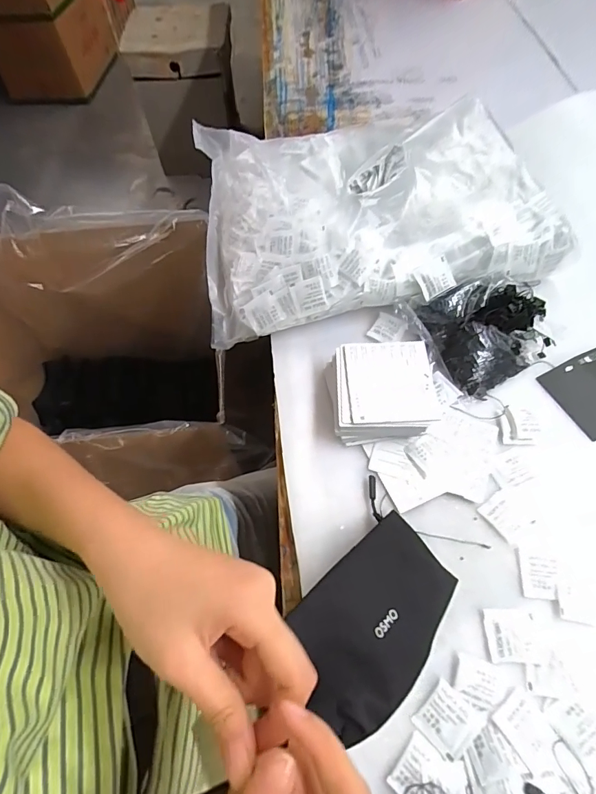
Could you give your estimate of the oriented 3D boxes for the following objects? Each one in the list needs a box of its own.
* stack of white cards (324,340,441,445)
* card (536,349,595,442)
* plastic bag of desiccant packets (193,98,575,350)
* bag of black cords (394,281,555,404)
[{"bbox_3d":[0.090,-0.008,0.448,0.111,0.037,0.108,-5,61,-2],"label":"stack of white cards"},{"bbox_3d":[0.344,-0.008,0.465,0.100,0.004,0.089,-23,63,-12],"label":"card"},{"bbox_3d":[0.091,-0.264,0.554,0.441,0.075,0.341,-7,61,-3],"label":"plastic bag of desiccant packets"},{"bbox_3d":[0.217,-0.091,0.484,0.143,0.053,0.144,-31,65,-15],"label":"bag of black cords"}]

